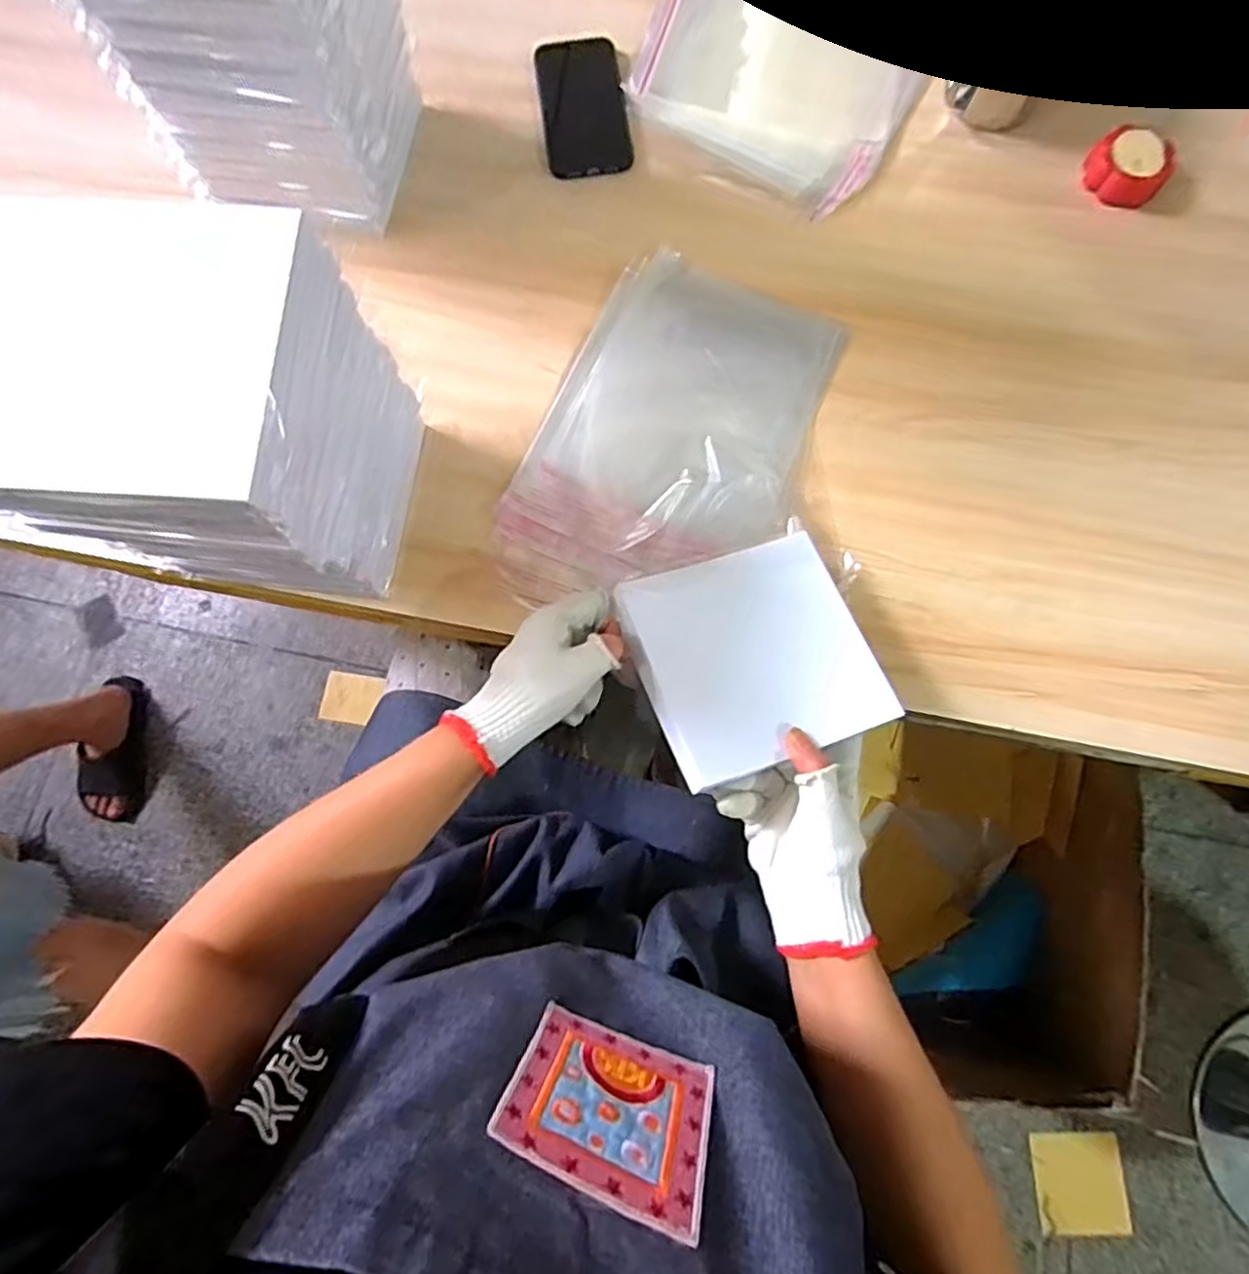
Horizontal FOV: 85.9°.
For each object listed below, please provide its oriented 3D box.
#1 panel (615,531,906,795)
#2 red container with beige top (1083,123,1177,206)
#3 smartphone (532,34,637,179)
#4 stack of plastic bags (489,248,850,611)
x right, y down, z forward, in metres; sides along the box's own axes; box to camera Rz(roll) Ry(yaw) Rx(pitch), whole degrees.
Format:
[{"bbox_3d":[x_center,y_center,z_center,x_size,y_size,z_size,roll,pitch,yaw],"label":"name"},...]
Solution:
[{"bbox_3d":[0.086,0.011,0.456,0.151,0.010,0.148,-18,73,-7],"label":"panel"},{"bbox_3d":[0.446,-0.415,0.591,0.067,0.024,0.059,38,81,7],"label":"red container with beige top"},{"bbox_3d":[-0.038,-0.491,0.620,0.076,0.004,0.147,-8,78,-2],"label":"smartphone"},{"bbox_3d":[0.039,-0.161,0.543,0.207,0.015,0.318,22,79,4],"label":"stack of plastic bags"}]

